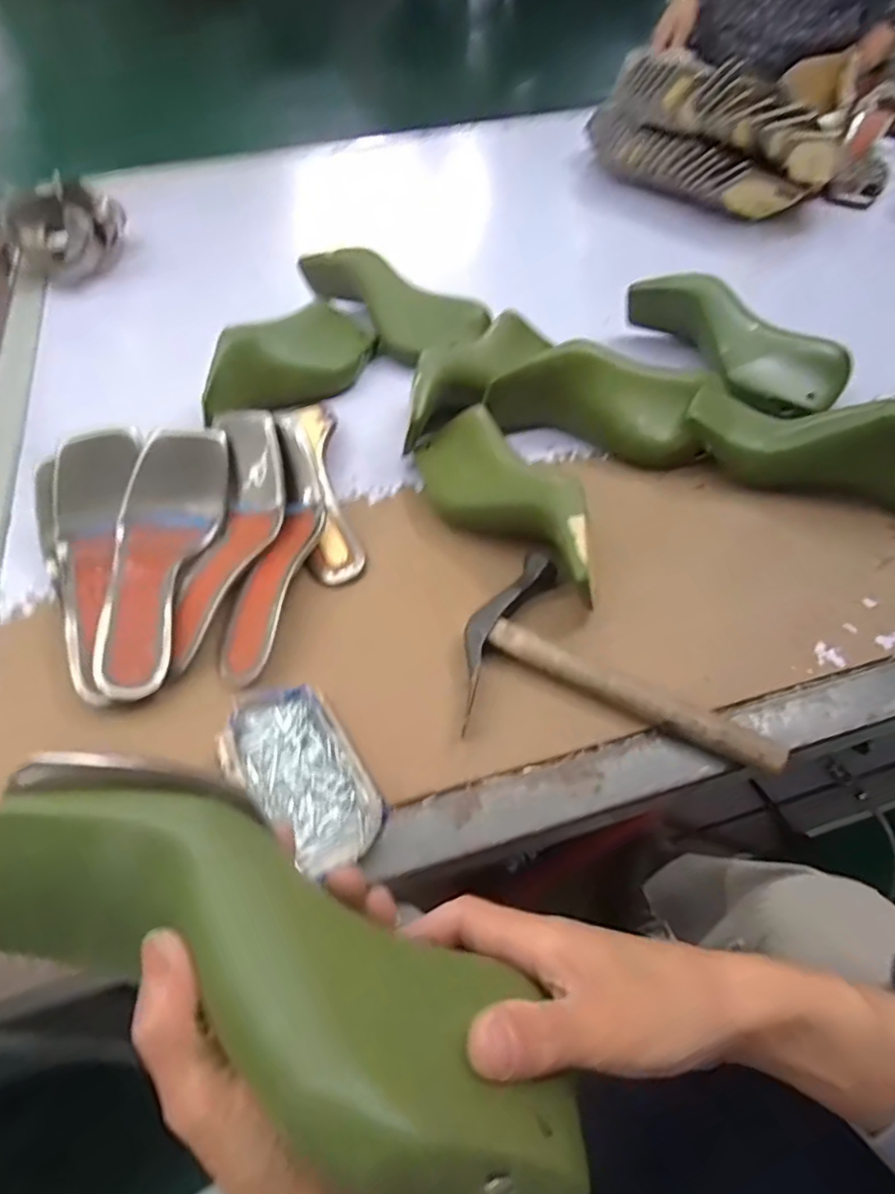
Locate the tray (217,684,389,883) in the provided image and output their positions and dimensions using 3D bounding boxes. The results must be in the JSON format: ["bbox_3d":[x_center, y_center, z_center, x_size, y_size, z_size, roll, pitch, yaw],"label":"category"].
[{"bbox_3d":[-0.096,0.114,0.421,0.071,0.025,0.136,-32,59,-21],"label":"tray"}]

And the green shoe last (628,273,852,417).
[{"bbox_3d":[0.289,-0.262,0.653,0.236,0.070,0.078,29,59,21],"label":"green shoe last"}]

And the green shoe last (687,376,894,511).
[{"bbox_3d":[0.326,-0.133,0.546,0.233,0.087,0.077,26,58,19],"label":"green shoe last"}]

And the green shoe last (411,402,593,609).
[{"bbox_3d":[0.047,-0.076,0.529,0.080,0.076,0.231,-23,56,-15],"label":"green shoe last"}]

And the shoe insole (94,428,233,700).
[{"bbox_3d":[-0.237,-0.033,0.513,0.078,0.067,0.236,3,53,4],"label":"shoe insole"}]

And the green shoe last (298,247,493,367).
[{"bbox_3d":[-0.070,-0.325,0.714,0.229,0.072,0.072,24,57,18],"label":"green shoe last"}]

